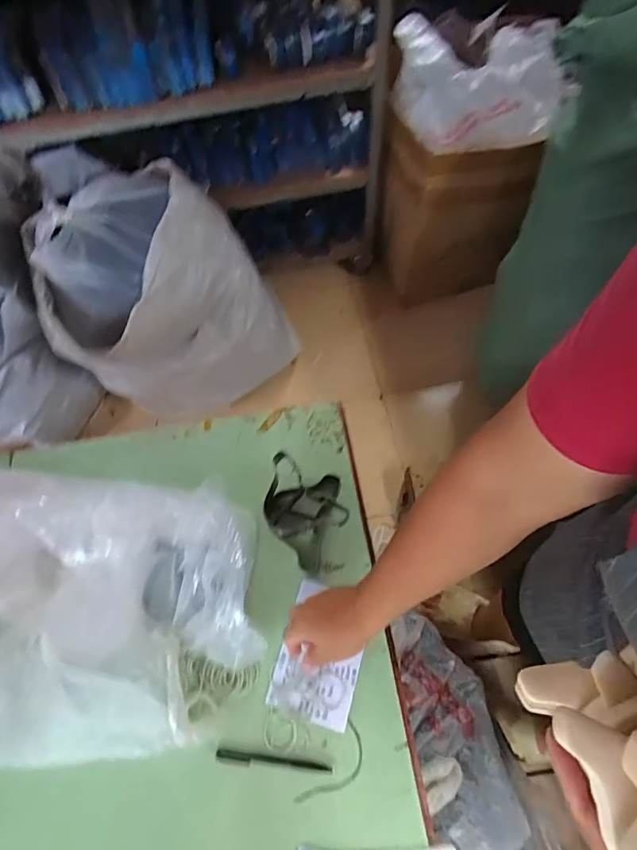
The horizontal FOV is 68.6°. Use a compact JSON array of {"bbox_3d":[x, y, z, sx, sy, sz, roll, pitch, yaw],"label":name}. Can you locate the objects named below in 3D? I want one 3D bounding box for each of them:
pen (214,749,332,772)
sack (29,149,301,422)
[{"bbox_3d":[-0.055,0.406,0.561,0.137,0.009,0.014,5,65,6],"label":"pen"},{"bbox_3d":[-0.436,-0.390,1.427,0.645,0.630,0.443,-11,65,-2],"label":"sack"}]

